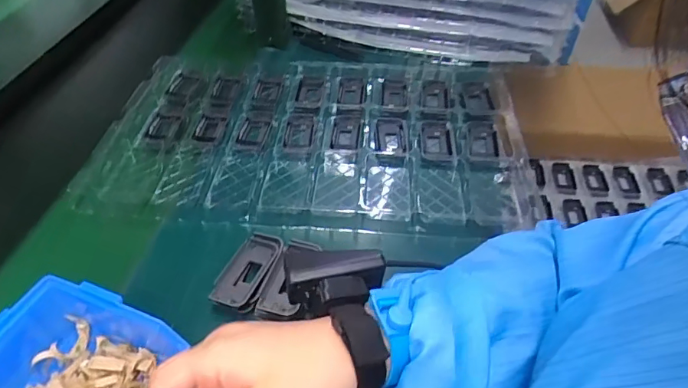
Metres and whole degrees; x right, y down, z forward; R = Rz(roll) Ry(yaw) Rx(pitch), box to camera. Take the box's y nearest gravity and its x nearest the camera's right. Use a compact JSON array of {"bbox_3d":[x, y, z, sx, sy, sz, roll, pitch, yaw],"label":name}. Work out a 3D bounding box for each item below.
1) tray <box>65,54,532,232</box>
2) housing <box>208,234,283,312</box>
[{"bbox_3d":[-0.038,-0.093,0.608,0.507,0.024,0.315,1,47,4],"label":"tray"},{"bbox_3d":[-0.089,0.073,0.441,0.046,0.021,0.084,15,49,16],"label":"housing"}]

